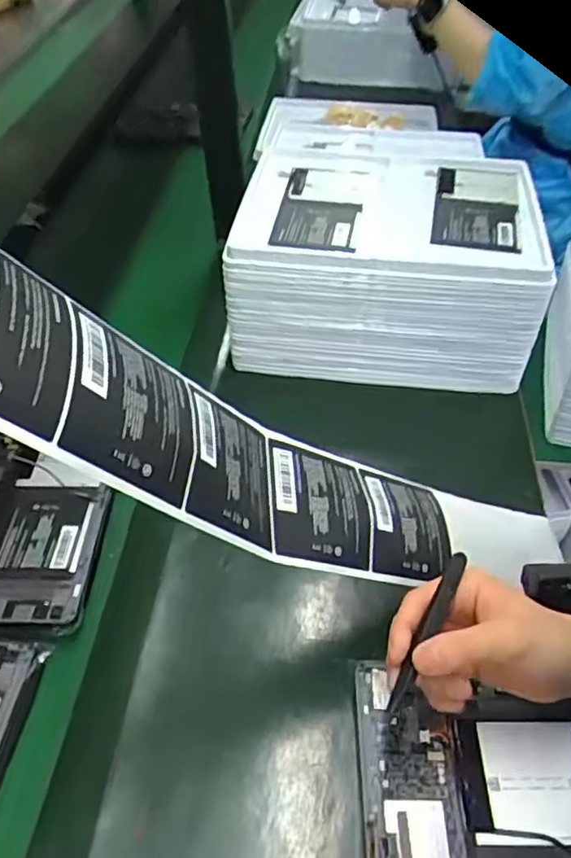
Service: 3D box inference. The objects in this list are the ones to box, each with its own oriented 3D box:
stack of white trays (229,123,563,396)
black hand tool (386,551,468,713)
[{"bbox_3d":[0.105,-0.200,0.738,0.329,0.151,0.253,3,47,3],"label":"stack of white trays"},{"bbox_3d":[0.088,0.121,0.378,0.010,0.013,0.108,22,59,20],"label":"black hand tool"}]

